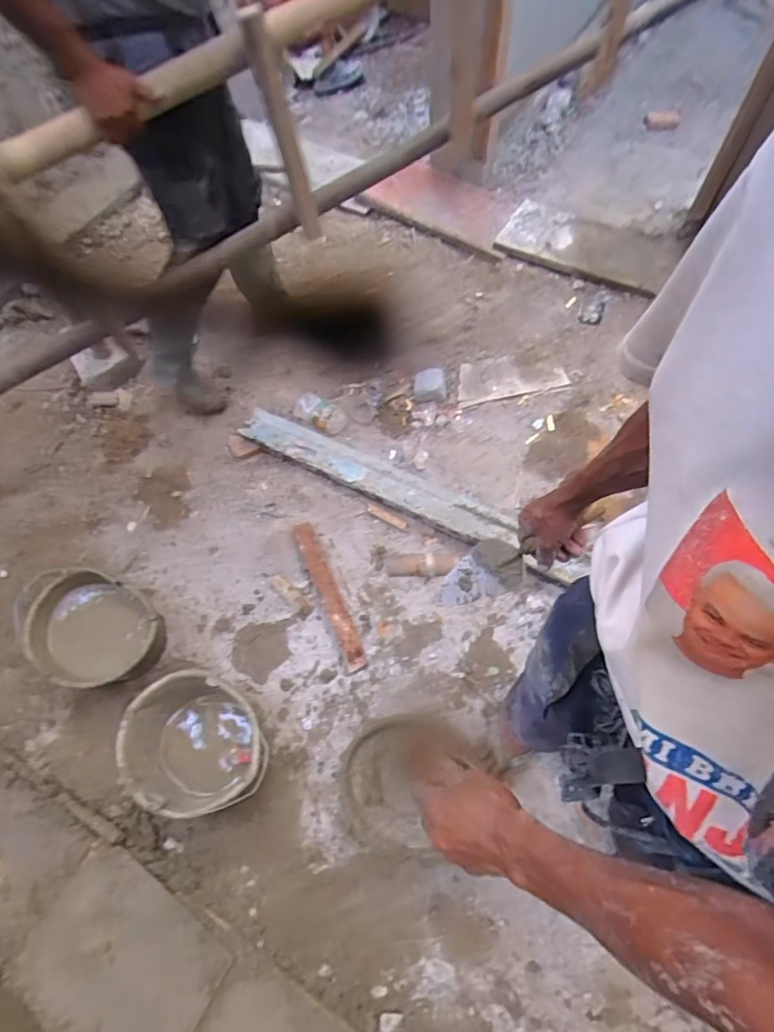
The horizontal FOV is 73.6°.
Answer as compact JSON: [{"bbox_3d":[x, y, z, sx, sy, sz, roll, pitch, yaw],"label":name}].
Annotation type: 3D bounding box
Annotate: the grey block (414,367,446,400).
[{"bbox_3d":[0.146,-0.451,1.782,0.109,0.068,0.096,-9,63,-2],"label":"grey block"}]

